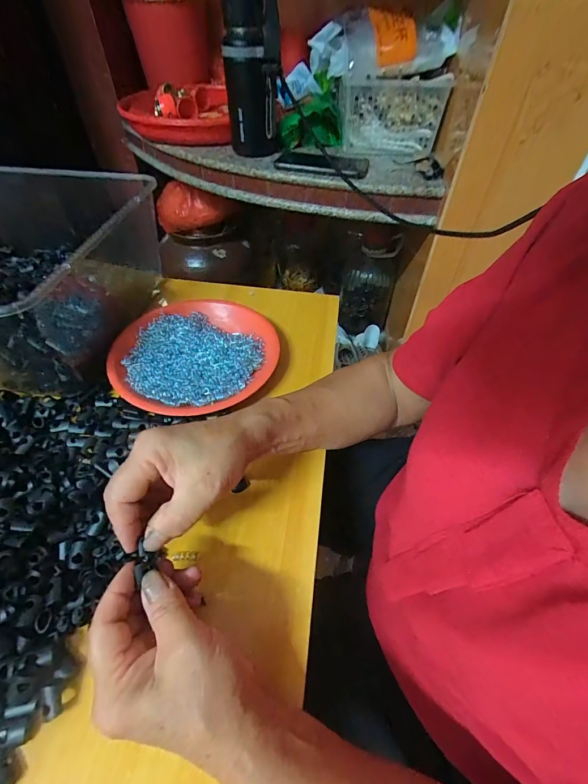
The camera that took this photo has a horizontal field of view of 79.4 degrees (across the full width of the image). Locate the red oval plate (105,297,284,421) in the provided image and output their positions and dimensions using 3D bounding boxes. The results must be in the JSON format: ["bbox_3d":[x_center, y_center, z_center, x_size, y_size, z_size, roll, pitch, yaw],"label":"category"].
[{"bbox_3d":[-0.116,-0.049,0.426,0.179,0.027,0.195,28,54,21],"label":"red oval plate"}]

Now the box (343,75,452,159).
[{"bbox_3d":[0.185,-0.523,0.679,0.189,0.110,0.044,7,50,5],"label":"box"}]

